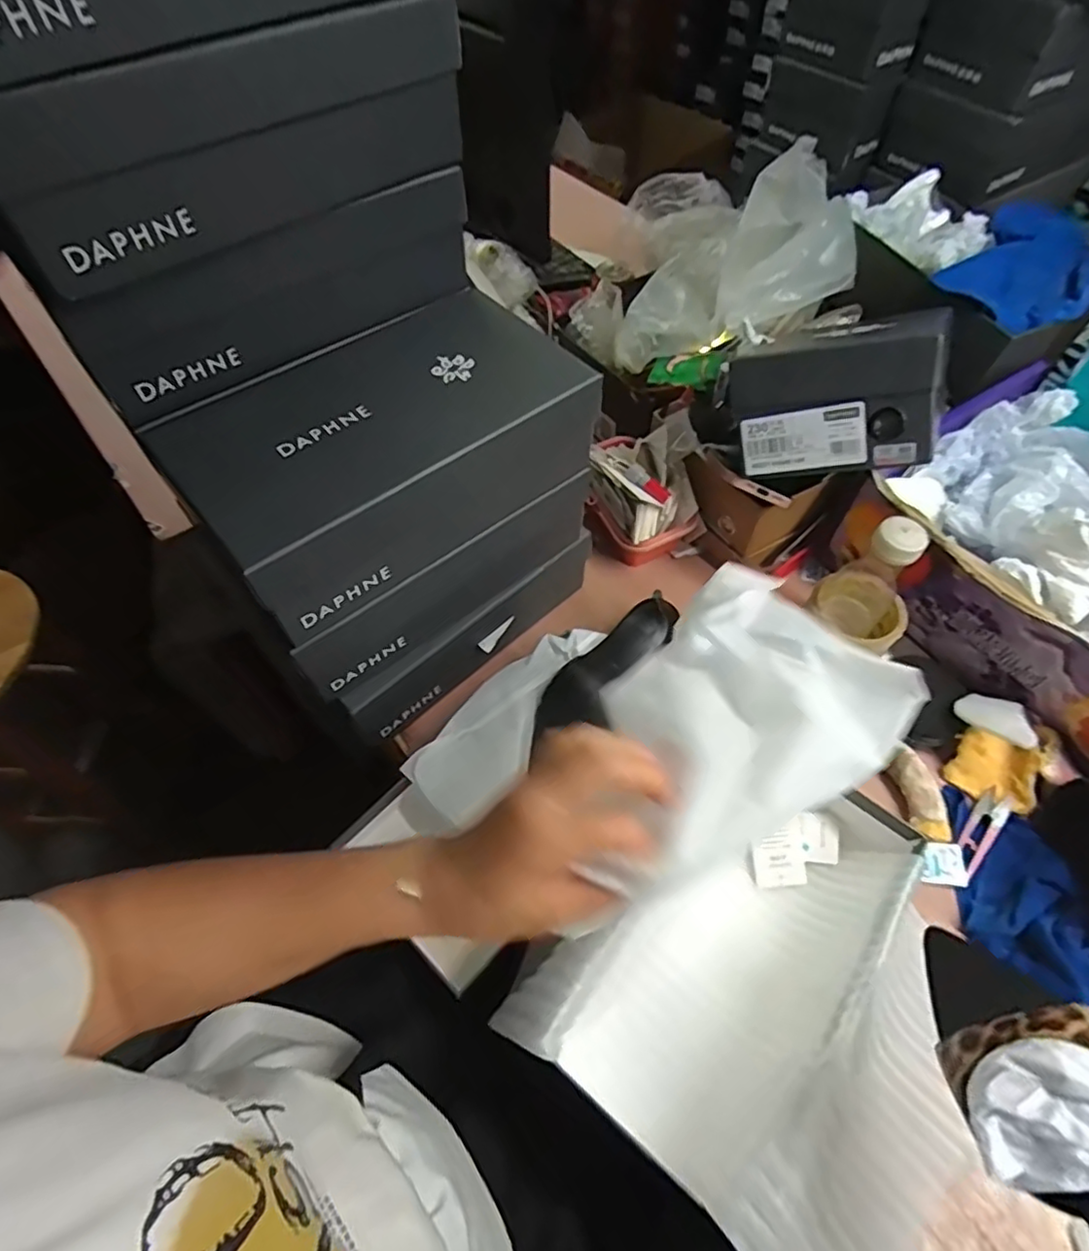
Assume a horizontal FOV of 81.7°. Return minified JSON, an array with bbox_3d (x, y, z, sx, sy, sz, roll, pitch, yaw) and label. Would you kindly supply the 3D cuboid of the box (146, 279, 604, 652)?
[{"bbox_3d":[-0.115,-0.138,0.499,0.298,0.106,0.156,-37,64,-20],"label":"box"}]

